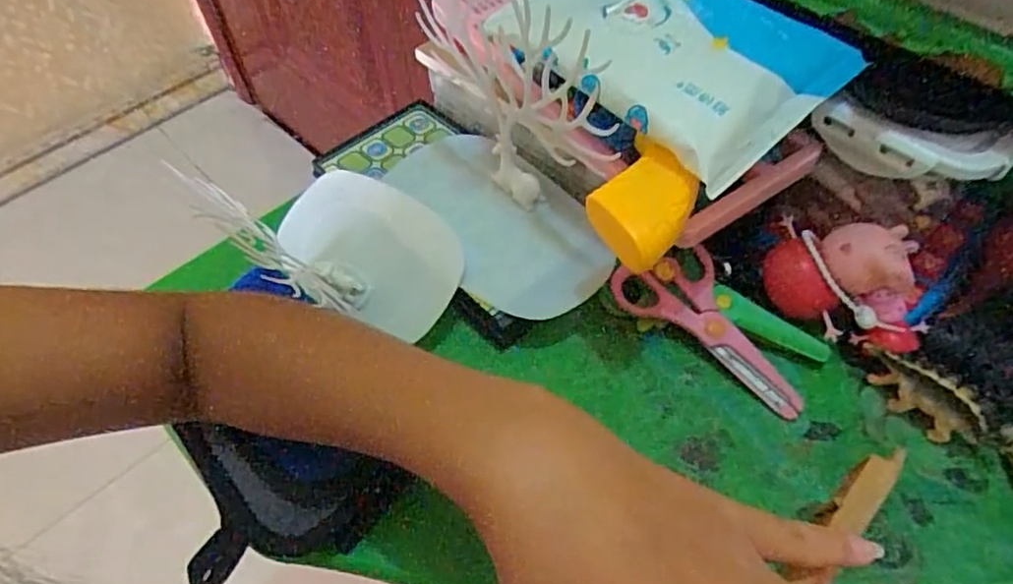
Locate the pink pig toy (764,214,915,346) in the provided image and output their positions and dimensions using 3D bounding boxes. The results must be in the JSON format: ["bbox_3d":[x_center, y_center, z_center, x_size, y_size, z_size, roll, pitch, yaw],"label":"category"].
[{"bbox_3d":[0.182,-0.013,0.353,0.074,0.047,0.051,27,60,20],"label":"pink pig toy"}]

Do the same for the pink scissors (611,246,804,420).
[{"bbox_3d":[0.121,0.018,0.367,0.056,0.019,0.119,-39,74,-23],"label":"pink scissors"}]

